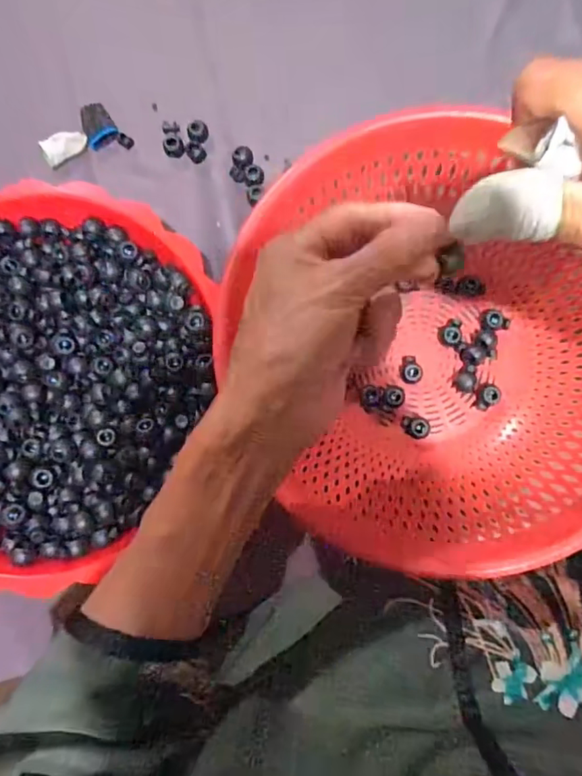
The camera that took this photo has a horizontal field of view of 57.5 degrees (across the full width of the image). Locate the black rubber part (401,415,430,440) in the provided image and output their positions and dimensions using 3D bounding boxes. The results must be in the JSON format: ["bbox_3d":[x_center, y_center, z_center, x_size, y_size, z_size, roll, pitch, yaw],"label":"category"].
[{"bbox_3d":[0.088,0.028,0.376,0.019,0.009,0.016,2,85,4],"label":"black rubber part"}]

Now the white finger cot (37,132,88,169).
[{"bbox_3d":[-0.175,-0.186,0.405,0.033,0.013,0.019,-40,84,0],"label":"white finger cot"}]

